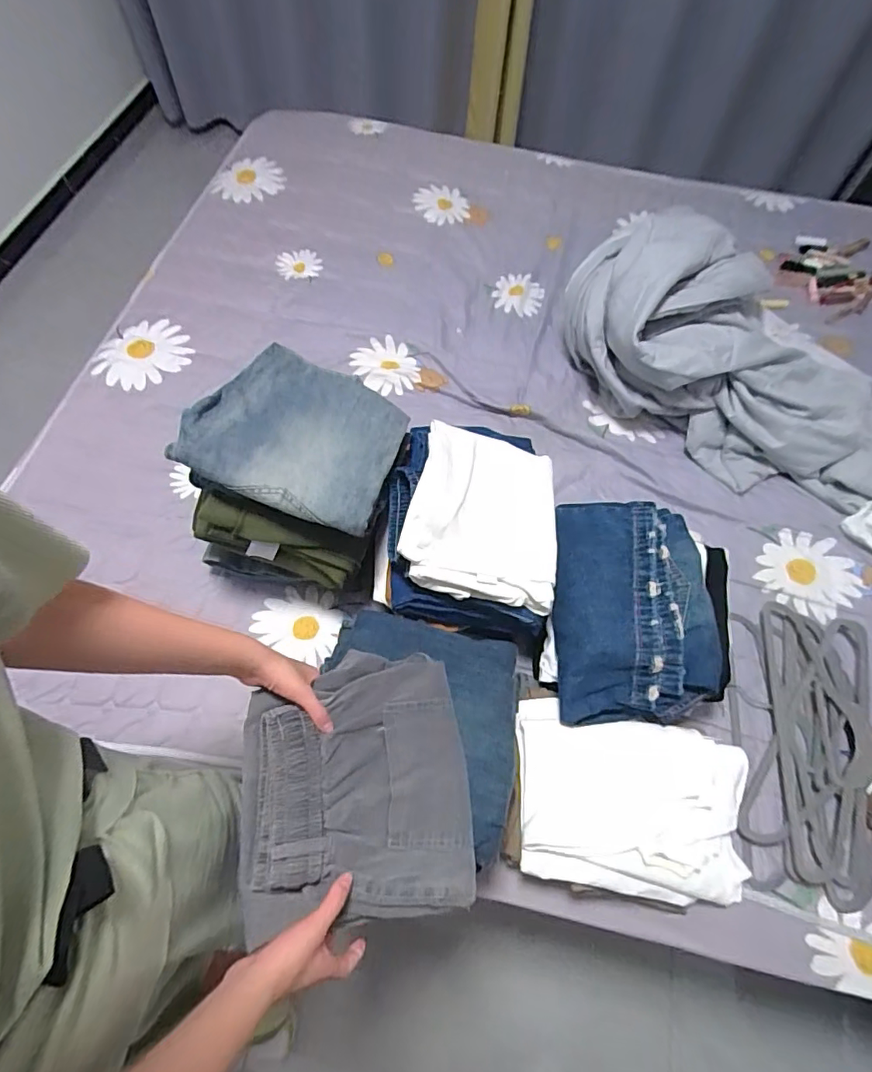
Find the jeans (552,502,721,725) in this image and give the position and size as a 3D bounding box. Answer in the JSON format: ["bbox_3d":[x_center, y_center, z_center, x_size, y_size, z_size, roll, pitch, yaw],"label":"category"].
[{"bbox_3d":[0.297,0.099,0.788,0.219,0.079,0.351,5,64,0],"label":"jeans"}]

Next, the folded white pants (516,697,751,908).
[{"bbox_3d":[0.270,0.367,0.709,0.327,0.052,0.220,11,65,3],"label":"folded white pants"}]

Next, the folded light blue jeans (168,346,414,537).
[{"bbox_3d":[-0.189,-0.148,0.724,0.268,0.032,0.253,20,55,-4],"label":"folded light blue jeans"}]

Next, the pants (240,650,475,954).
[{"bbox_3d":[-0.081,0.263,0.560,0.235,0.045,0.255,5,62,-26],"label":"pants"}]

